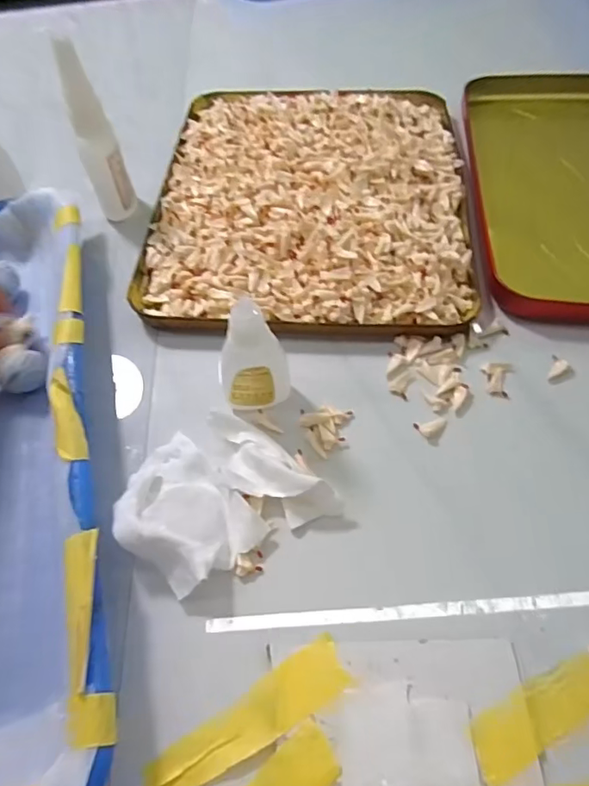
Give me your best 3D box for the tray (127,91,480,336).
[{"bbox_3d":[0.010,-0.135,0.351,0.199,0.019,0.229,2,58,4],"label":"tray"}]

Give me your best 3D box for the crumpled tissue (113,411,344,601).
[{"bbox_3d":[-0.036,0.042,0.240,0.085,0.021,0.070,-28,61,-14],"label":"crumpled tissue"}]

